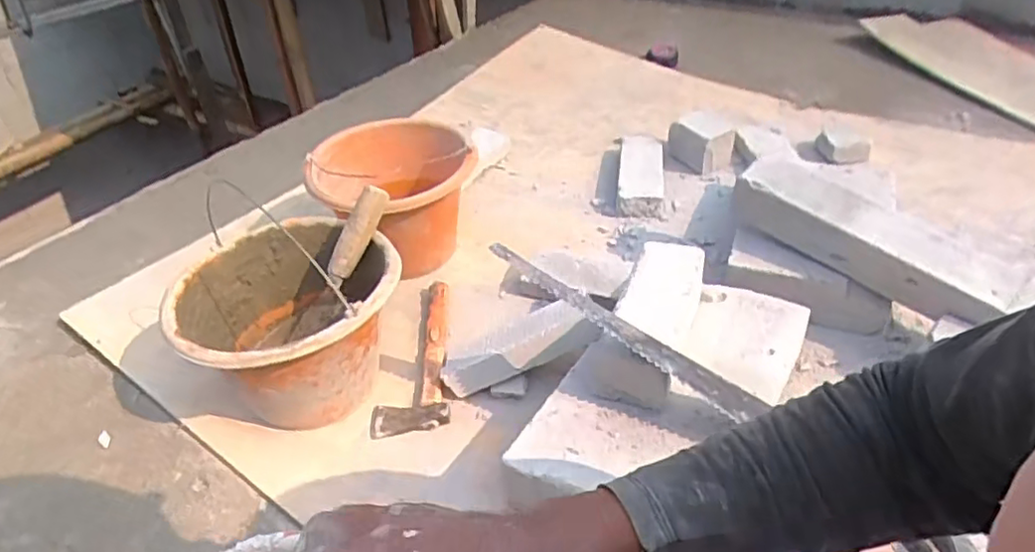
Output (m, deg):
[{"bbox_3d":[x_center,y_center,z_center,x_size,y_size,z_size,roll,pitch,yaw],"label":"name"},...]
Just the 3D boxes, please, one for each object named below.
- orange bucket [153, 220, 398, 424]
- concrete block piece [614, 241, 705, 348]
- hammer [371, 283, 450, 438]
[{"bbox_3d":[-0.254,0.069,0.784,0.243,0.175,0.229,-3,38,2],"label":"orange bucket"},{"bbox_3d":[0.166,0.015,0.738,0.077,0.029,0.138,12,42,21],"label":"concrete block piece"},{"bbox_3d":[-0.136,0.095,0.859,0.090,0.025,0.255,-7,37,0],"label":"hammer"}]

